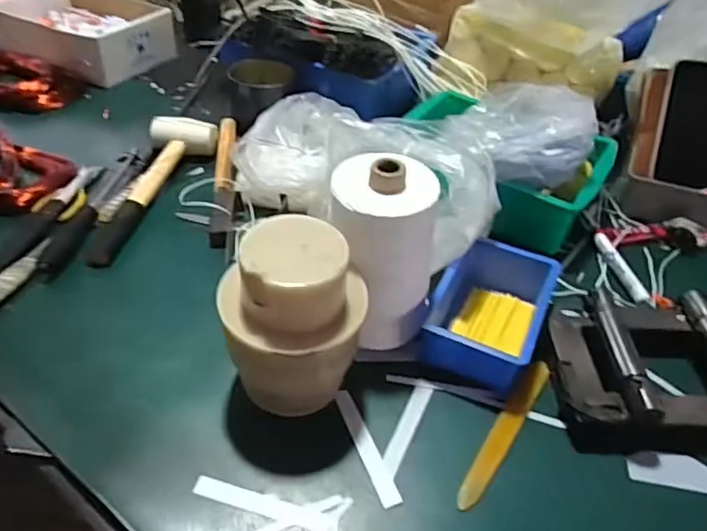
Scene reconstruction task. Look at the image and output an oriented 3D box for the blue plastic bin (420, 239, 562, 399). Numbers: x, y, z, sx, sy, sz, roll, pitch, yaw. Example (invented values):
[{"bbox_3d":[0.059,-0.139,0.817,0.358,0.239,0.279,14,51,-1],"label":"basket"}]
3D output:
[{"bbox_3d":[0.137,0.038,0.568,0.100,0.052,0.162,21,45,18],"label":"blue plastic bin"}]

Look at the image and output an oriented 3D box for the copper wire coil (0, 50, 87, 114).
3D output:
[{"bbox_3d":[-0.544,-0.291,0.921,0.194,0.045,0.127,20,45,17],"label":"copper wire coil"}]

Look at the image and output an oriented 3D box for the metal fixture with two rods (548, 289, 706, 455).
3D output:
[{"bbox_3d":[0.282,0.090,0.527,0.208,0.049,0.163,-2,43,-6],"label":"metal fixture with two rods"}]

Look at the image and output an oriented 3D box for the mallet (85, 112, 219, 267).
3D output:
[{"bbox_3d":[-0.235,-0.102,0.698,0.083,0.036,0.257,4,42,0],"label":"mallet"}]

